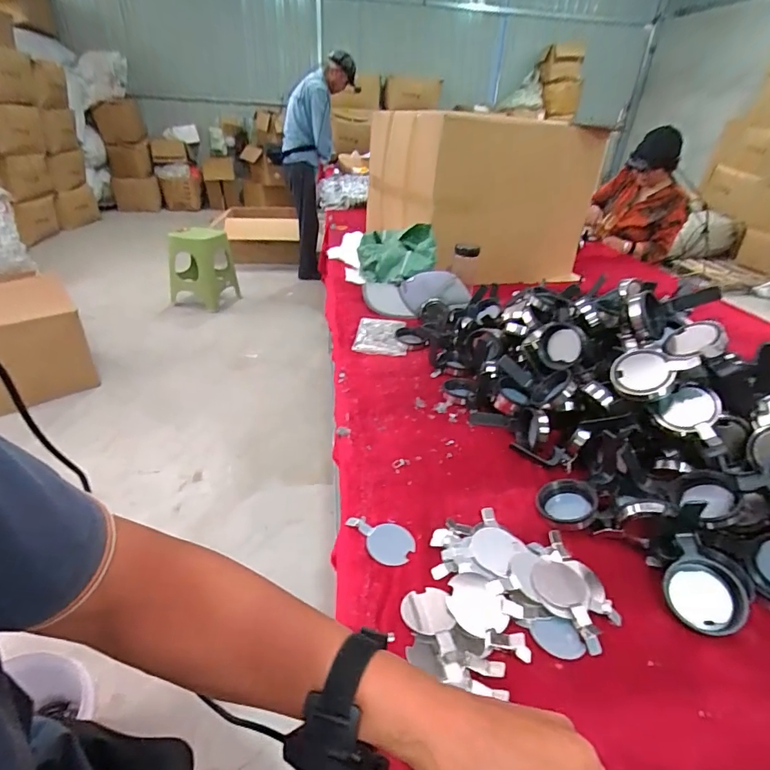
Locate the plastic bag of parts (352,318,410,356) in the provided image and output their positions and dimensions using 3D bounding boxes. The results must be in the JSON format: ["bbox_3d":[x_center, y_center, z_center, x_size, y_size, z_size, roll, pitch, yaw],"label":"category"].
[{"bbox_3d":[-0.009,-0.108,0.960,0.109,0.016,0.137,4,32,1],"label":"plastic bag of parts"}]

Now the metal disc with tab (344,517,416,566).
[{"bbox_3d":[-0.006,0.174,0.500,0.079,0.006,0.051,7,32,5],"label":"metal disc with tab"}]

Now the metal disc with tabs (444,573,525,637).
[{"bbox_3d":[0.092,0.213,0.440,0.062,0.007,0.064,2,32,-2],"label":"metal disc with tabs"}]

